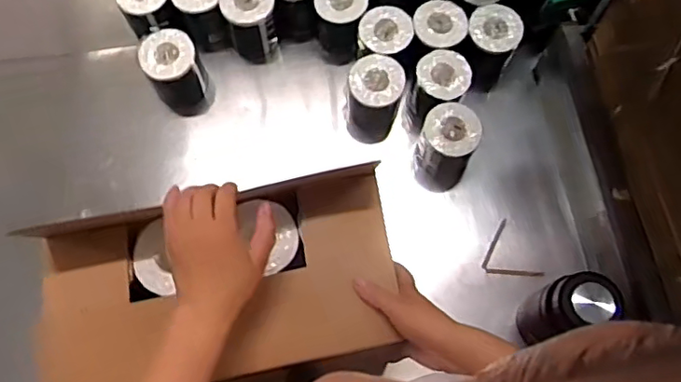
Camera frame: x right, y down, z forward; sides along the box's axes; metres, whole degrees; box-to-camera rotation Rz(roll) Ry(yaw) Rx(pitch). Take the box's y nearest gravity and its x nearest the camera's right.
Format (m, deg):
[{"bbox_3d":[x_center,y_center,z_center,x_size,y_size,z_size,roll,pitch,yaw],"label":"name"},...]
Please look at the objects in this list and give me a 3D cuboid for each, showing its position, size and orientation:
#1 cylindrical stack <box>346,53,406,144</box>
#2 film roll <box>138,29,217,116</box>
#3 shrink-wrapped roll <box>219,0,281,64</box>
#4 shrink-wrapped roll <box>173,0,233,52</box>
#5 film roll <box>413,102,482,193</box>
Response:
[{"bbox_3d":[0.061,-0.166,1.077,0.096,0.157,0.101,0,72,-1],"label":"cylindrical stack"},{"bbox_3d":[-0.293,-0.215,1.059,0.097,0.128,0.105,0,72,-1],"label":"film roll"},{"bbox_3d":[-0.165,-0.313,1.098,0.097,0.132,0.107,-14,73,-6],"label":"shrink-wrapped roll"},{"bbox_3d":[-0.257,-0.338,1.096,0.090,0.132,0.099,-8,72,-4],"label":"shrink-wrapped roll"},{"bbox_3d":[0.190,-0.075,1.076,0.096,0.204,0.096,0,72,-1],"label":"film roll"}]

